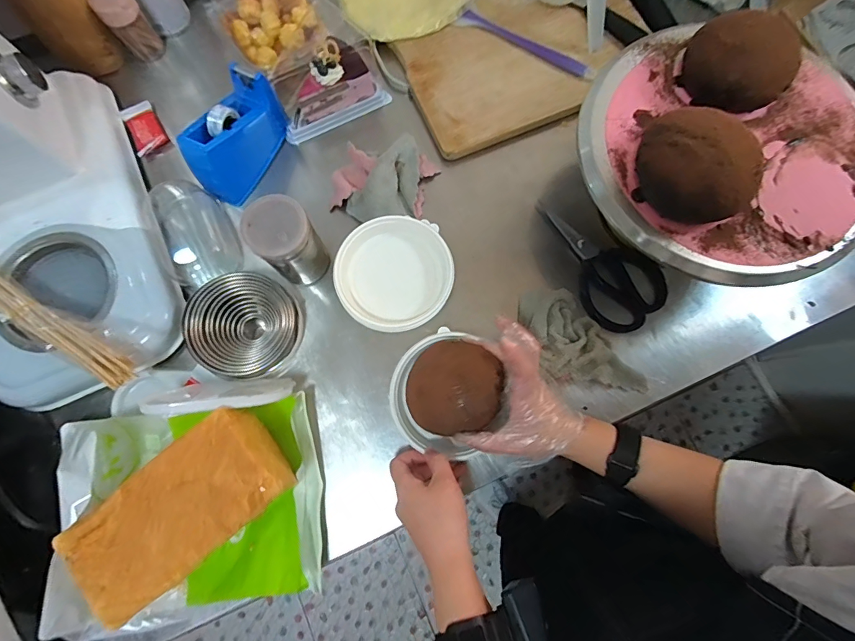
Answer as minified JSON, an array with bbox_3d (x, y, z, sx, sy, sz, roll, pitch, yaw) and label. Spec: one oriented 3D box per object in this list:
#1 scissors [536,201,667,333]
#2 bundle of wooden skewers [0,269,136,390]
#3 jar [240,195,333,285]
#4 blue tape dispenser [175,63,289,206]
[{"bbox_3d":[0.223,-0.081,0.522,0.100,0.011,0.189,-24,77,-5],"label":"scissors"},{"bbox_3d":[-0.452,-0.019,0.445,0.317,0.041,0.044,30,79,7],"label":"bundle of wooden skewers"},{"bbox_3d":[-0.159,-0.088,0.474,0.064,0.106,0.062,0,77,1],"label":"jar"},{"bbox_3d":[-0.237,-0.229,0.523,0.050,0.096,0.135,27,78,7],"label":"blue tape dispenser"}]

